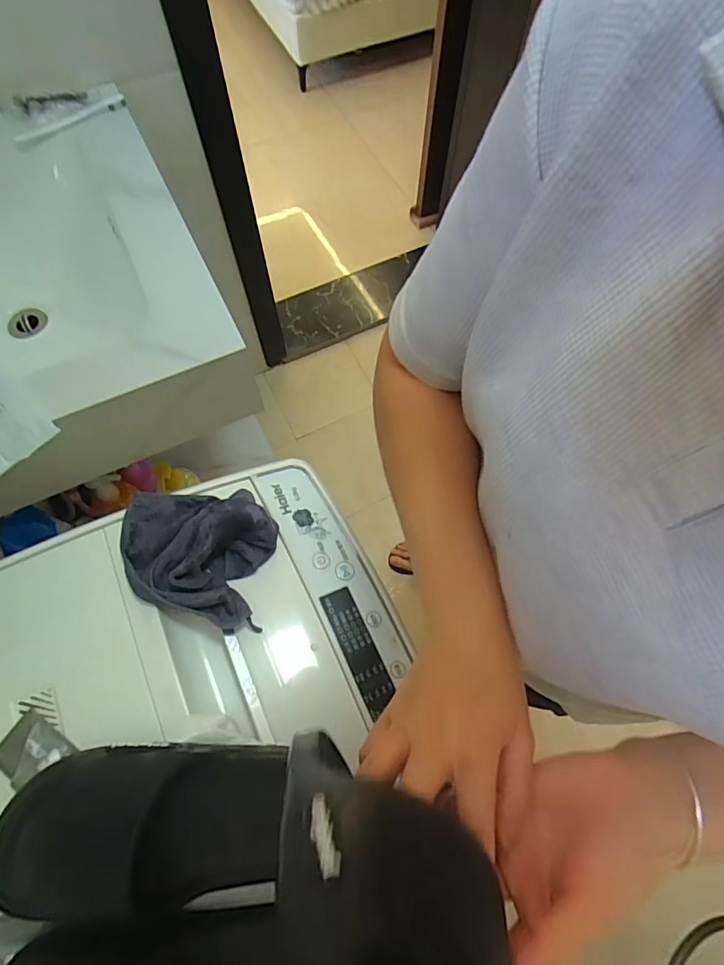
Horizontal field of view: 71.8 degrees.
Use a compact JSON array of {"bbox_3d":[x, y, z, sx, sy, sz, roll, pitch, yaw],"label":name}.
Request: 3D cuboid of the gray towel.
[{"bbox_3d":[-0.174,0.074,0.516,0.153,0.064,0.134,6,67,2],"label":"gray towel"}]

